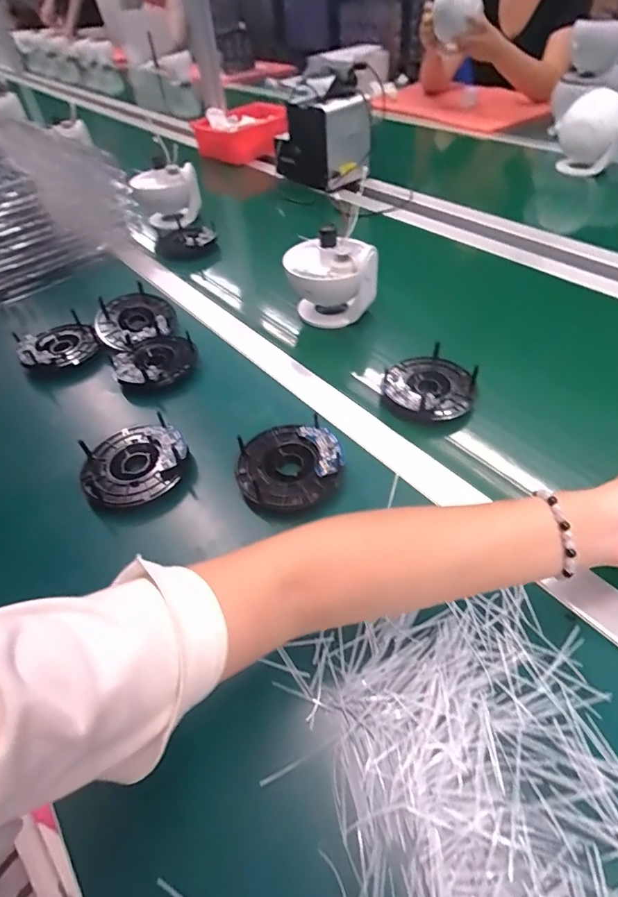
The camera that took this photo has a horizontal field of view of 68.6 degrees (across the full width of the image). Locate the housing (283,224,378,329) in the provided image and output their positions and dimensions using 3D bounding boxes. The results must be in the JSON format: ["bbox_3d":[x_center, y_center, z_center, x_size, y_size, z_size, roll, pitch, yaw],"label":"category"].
[{"bbox_3d":[0.022,-0.224,0.602,0.109,0.110,0.113,-17,48,-9],"label":"housing"}]

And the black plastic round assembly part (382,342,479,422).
[{"bbox_3d":[0.134,-0.061,0.506,0.093,0.044,0.098,-3,47,3],"label":"black plastic round assembly part"}]

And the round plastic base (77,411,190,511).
[{"bbox_3d":[-0.170,0.017,0.446,0.097,0.041,0.093,-3,47,3],"label":"round plastic base"}]

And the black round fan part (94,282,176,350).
[{"bbox_3d":[-0.231,-0.172,0.605,0.097,0.036,0.101,-3,47,3],"label":"black round fan part"}]

